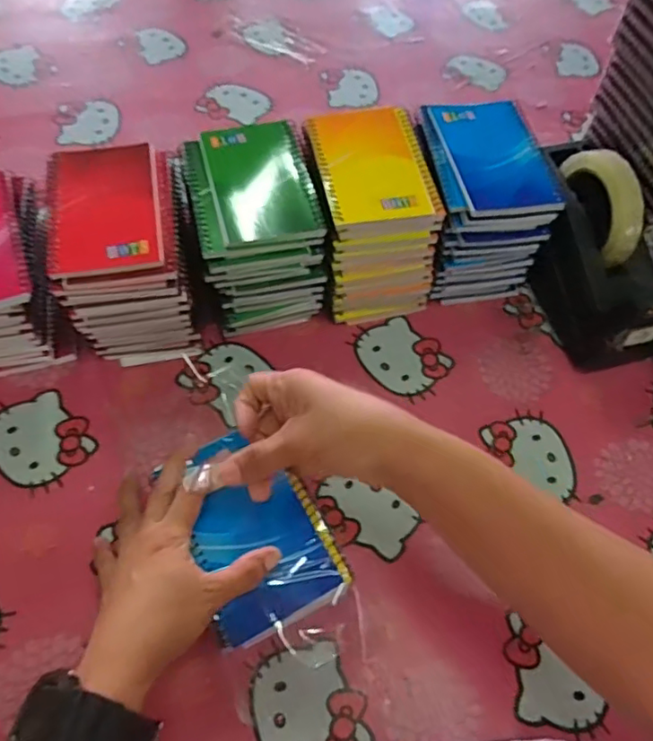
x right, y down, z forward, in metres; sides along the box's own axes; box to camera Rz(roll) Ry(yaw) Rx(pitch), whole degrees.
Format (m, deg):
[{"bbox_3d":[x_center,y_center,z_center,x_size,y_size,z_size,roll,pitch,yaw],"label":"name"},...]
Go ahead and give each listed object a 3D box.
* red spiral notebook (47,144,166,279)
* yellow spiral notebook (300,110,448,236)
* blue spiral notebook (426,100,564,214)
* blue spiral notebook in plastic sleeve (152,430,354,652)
[{"bbox_3d":[-0.175,-0.129,0.454,0.084,0.007,0.127,-9,61,-9],"label":"red spiral notebook"},{"bbox_3d":[0.038,-0.174,0.495,0.093,0.022,0.133,-9,61,-9],"label":"yellow spiral notebook"},{"bbox_3d":[0.144,-0.187,0.499,0.081,0.014,0.128,-7,61,-8],"label":"blue spiral notebook"},{"bbox_3d":[-0.052,0.106,0.392,0.090,0.014,0.130,-25,65,-17],"label":"blue spiral notebook in plastic sleeve"}]

